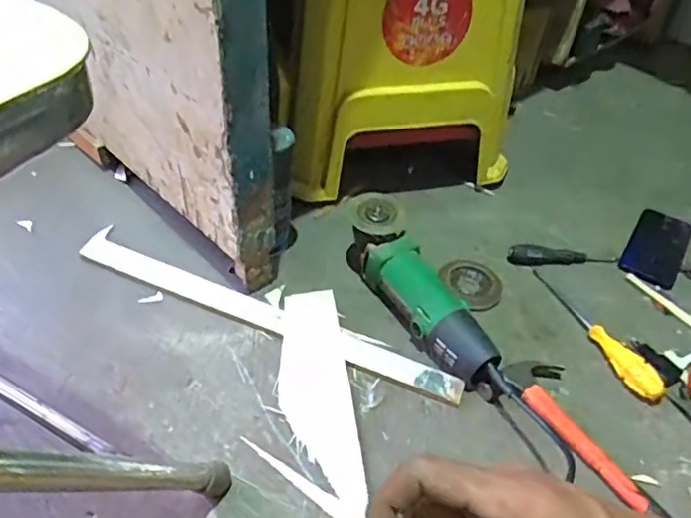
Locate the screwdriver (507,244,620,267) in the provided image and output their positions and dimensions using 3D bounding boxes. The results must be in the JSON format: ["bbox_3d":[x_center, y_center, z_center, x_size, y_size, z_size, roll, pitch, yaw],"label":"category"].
[{"bbox_3d":[0.305,-0.005,0.834,0.162,0.022,0.025,0,44,-7],"label":"screwdriver"}]

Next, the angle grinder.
[{"bbox_3d":[0.095,0.036,0.720,0.076,0.087,0.279,-22,51,-27],"label":"angle grinder"}]

